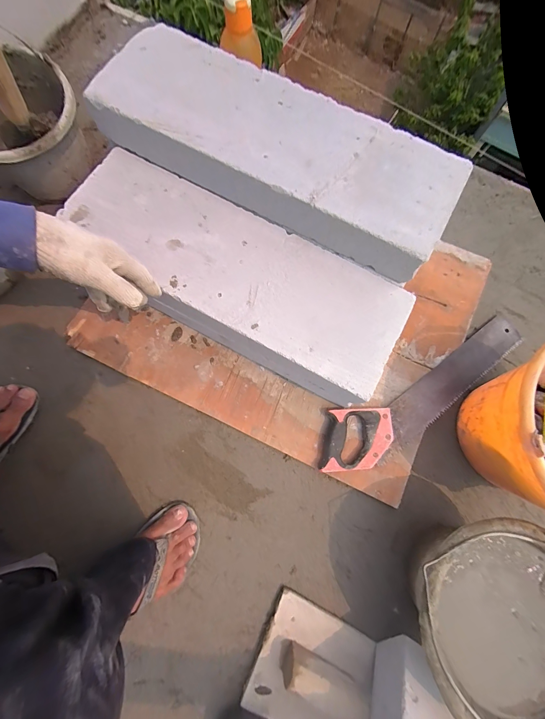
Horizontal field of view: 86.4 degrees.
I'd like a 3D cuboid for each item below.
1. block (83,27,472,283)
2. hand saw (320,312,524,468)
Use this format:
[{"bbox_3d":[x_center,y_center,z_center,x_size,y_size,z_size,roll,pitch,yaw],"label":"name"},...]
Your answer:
[{"bbox_3d":[0.001,-0.361,0.495,0.585,0.081,0.203,29,77,5],"label":"block"},{"bbox_3d":[0.315,0.074,0.584,0.508,0.030,0.126,-27,79,-8],"label":"hand saw"}]

